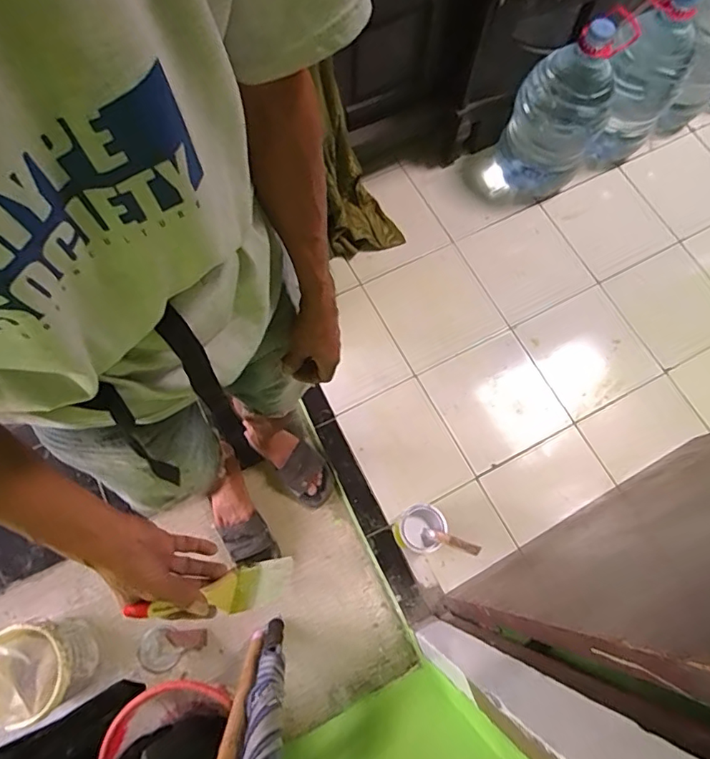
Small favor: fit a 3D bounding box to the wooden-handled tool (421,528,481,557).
[{"bbox_3d":[0.207,0.357,1.145,0.024,0.153,0.038,36,68,-31],"label":"wooden-handled tool"}]

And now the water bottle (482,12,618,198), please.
[{"bbox_3d":[0.547,-0.711,1.444,0.242,0.458,0.221,26,72,8],"label":"water bottle"}]

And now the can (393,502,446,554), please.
[{"bbox_3d":[0.149,0.353,1.239,0.106,0.114,0.102,0,70,-1],"label":"can"}]

